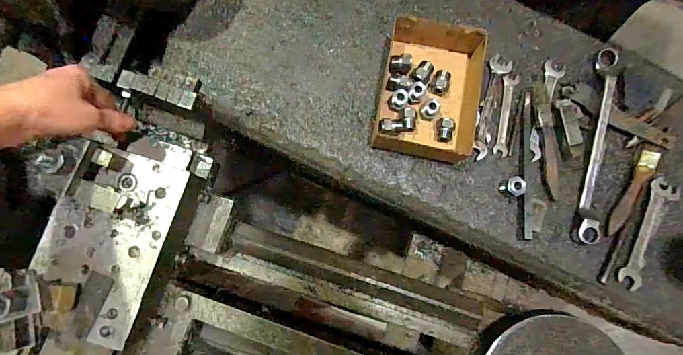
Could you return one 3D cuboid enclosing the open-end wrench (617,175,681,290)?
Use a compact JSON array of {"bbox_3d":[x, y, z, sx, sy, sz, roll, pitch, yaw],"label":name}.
[{"bbox_3d":[0.380,0.067,0.469,0.041,0.007,0.141,30,81,3],"label":"open-end wrench"}]

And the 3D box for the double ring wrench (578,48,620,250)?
[{"bbox_3d":[0.329,-0.045,0.484,0.026,0.014,0.260,13,80,0],"label":"double ring wrench"}]

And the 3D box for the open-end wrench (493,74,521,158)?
[{"bbox_3d":[0.214,-0.083,0.496,0.020,0.004,0.113,14,80,0],"label":"open-end wrench"}]

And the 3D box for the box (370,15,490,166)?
[{"bbox_3d":[0.113,-0.112,0.474,0.125,0.048,0.177,11,80,0],"label":"box"}]

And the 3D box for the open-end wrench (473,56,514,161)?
[{"bbox_3d":[0.192,-0.092,0.492,0.025,0.008,0.140,18,80,1],"label":"open-end wrench"}]

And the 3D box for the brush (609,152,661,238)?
[{"bbox_3d":[0.367,0.019,0.475,0.019,0.011,0.118,28,81,3],"label":"brush"}]

